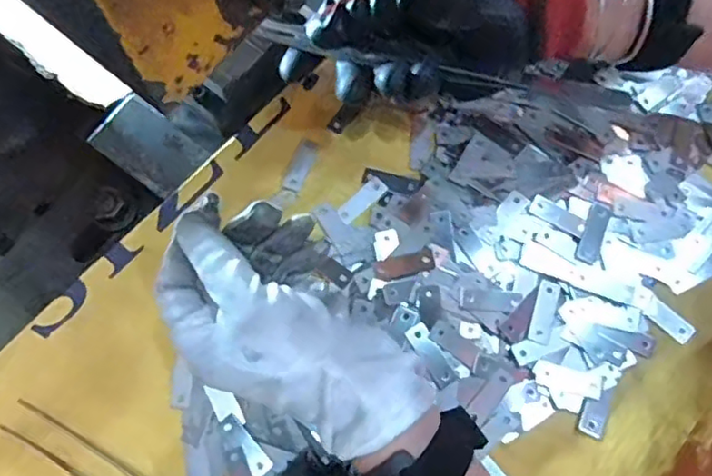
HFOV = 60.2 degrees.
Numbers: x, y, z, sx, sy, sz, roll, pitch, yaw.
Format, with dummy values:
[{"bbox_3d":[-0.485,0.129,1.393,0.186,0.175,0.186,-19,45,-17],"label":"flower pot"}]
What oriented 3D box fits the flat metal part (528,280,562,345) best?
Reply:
[{"bbox_3d":[0.106,0.041,0.343,0.012,0.004,0.035,16,74,5],"label":"flat metal part"}]

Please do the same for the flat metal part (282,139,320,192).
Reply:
[{"bbox_3d":[-0.034,-0.045,0.378,0.012,0.004,0.034,20,75,7],"label":"flat metal part"}]

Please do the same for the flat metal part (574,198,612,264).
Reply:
[{"bbox_3d":[0.138,-0.004,0.354,0.012,0.004,0.039,22,75,7],"label":"flat metal part"}]

